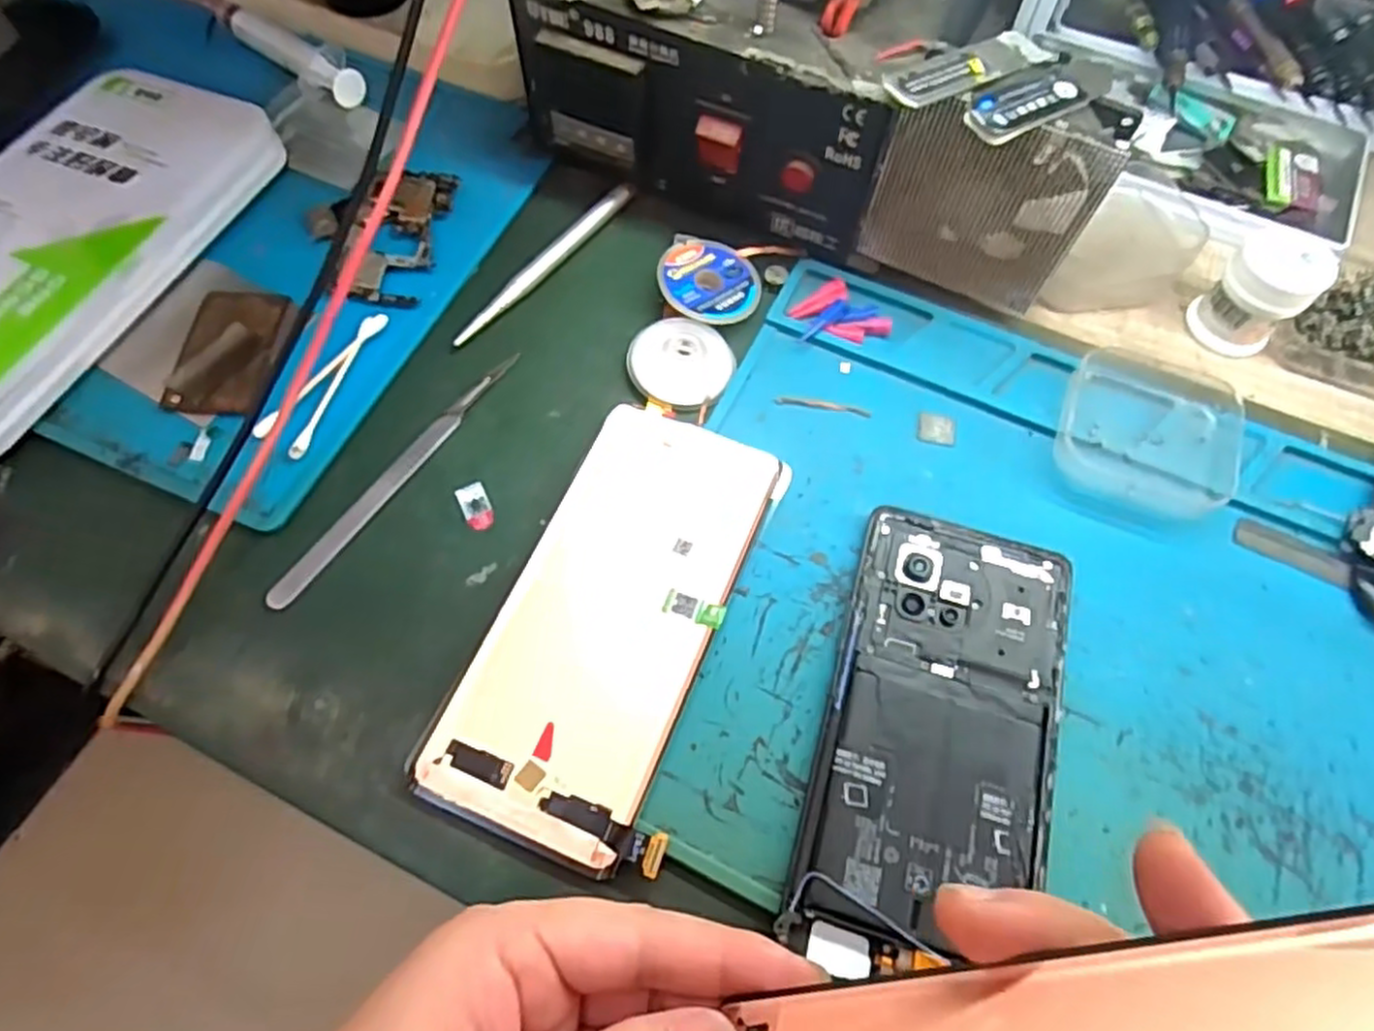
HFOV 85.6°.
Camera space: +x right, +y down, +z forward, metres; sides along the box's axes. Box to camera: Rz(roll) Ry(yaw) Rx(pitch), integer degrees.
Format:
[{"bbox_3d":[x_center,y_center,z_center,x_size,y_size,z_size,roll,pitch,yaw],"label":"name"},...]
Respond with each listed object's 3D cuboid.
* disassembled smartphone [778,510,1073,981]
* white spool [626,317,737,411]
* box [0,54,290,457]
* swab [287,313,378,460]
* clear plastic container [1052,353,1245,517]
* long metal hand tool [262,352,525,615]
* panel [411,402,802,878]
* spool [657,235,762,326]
[{"bbox_3d":[0.084,0.070,0.246,0.073,0.009,0.149,16,66,7],"label":"disassembled smartphone"},{"bbox_3d":[-0.002,-0.066,0.309,0.043,0.009,0.039,24,67,10],"label":"white spool"},{"bbox_3d":[-0.277,-0.119,0.321,0.103,0.027,0.196,23,67,10],"label":"box"},{"bbox_3d":[-0.143,-0.053,0.302,0.006,0.007,0.070,16,65,6],"label":"swab"},{"bbox_3d":[0.181,-0.035,0.292,0.061,0.016,0.069,20,66,8],"label":"clear plastic container"},{"bbox_3d":[-0.113,-0.018,0.291,0.010,0.004,0.131,31,68,13],"label":"long metal hand tool"},{"bbox_3d":[-0.025,0.033,0.265,0.081,0.006,0.160,17,66,7],"label":"panel"},{"bbox_3d":[0.010,-0.102,0.325,0.044,0.011,0.043,0,65,-1],"label":"spool"}]

